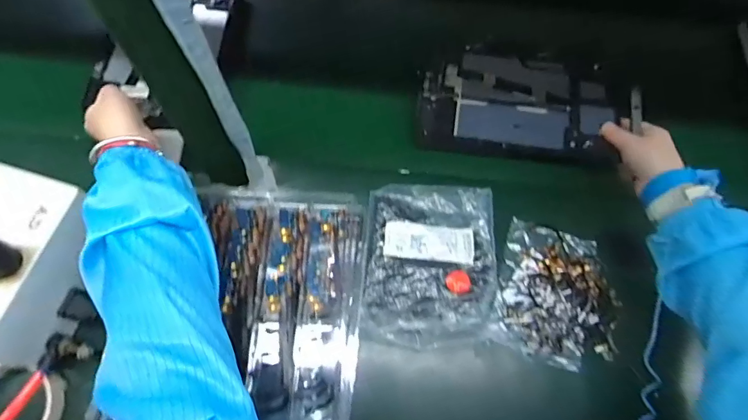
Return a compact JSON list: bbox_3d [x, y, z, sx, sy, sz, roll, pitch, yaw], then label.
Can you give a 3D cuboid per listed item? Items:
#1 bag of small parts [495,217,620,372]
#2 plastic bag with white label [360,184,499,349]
[{"bbox_3d":[0.202,0.092,0.475,0.126,0.011,0.141,17,67,2],"label":"bag of small parts"},{"bbox_3d":[0.062,0.054,0.473,0.141,0.022,0.174,5,67,-3],"label":"plastic bag with white label"}]

